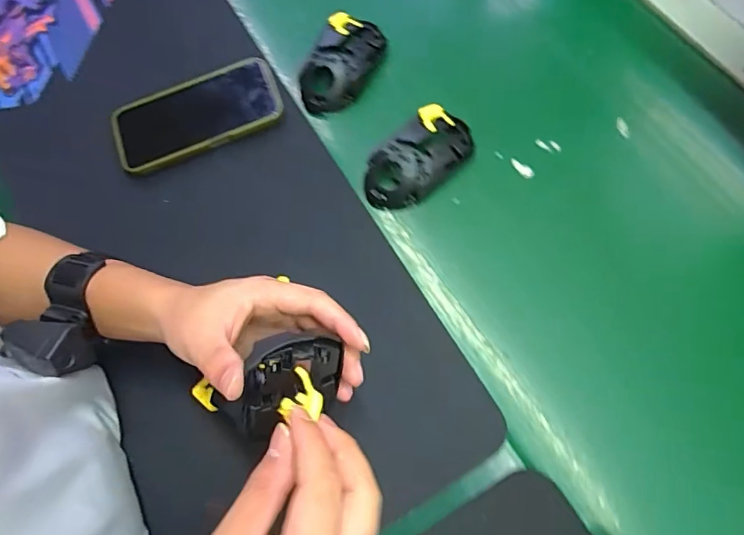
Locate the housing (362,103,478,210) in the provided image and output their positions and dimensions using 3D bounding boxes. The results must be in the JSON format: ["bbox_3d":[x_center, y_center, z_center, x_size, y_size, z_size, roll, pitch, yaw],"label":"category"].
[{"bbox_3d":[0.045,-0.103,0.454,0.064,0.034,0.116,43,79,12],"label":"housing"}]

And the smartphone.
[{"bbox_3d":[-0.176,-0.153,0.484,0.168,0.020,0.077,-22,67,-1],"label":"smartphone"}]

